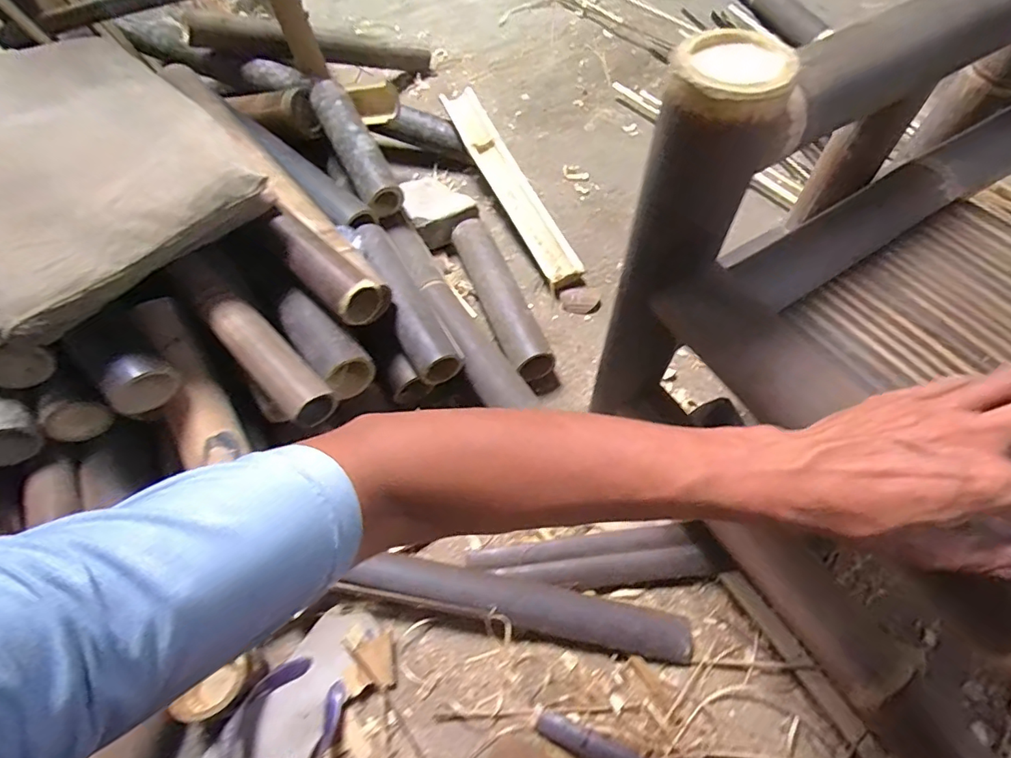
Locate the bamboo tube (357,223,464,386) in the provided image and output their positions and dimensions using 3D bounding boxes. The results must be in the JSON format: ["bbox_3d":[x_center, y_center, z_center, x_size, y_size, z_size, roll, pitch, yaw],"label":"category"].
[{"bbox_3d":[-0.145,-0.118,0.740,0.063,0.074,0.286,-26,62,-12],"label":"bamboo tube"}]

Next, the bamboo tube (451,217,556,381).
[{"bbox_3d":[-0.012,-0.143,0.823,0.068,0.083,0.327,-20,61,-9],"label":"bamboo tube"}]

